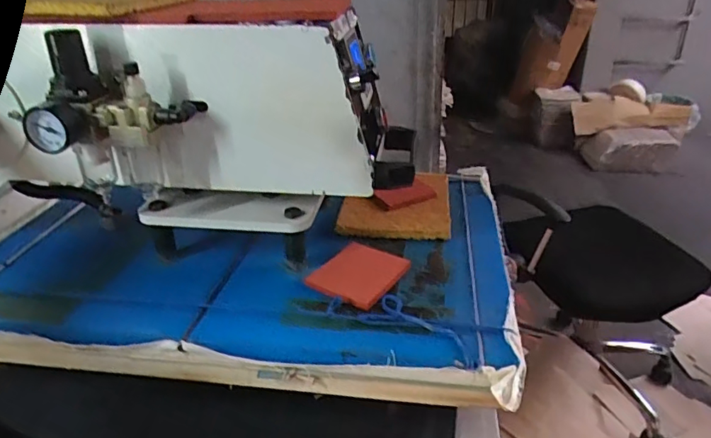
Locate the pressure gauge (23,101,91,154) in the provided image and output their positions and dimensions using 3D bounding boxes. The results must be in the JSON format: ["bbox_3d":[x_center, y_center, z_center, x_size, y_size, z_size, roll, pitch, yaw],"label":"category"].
[{"bbox_3d":[-0.254,-0.079,0.444,0.040,0.037,0.031,4,28,10],"label":"pressure gauge"}]

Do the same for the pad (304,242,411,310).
[{"bbox_3d":[0.006,0.053,0.542,0.076,0.011,0.095,16,32,30],"label":"pad"}]

